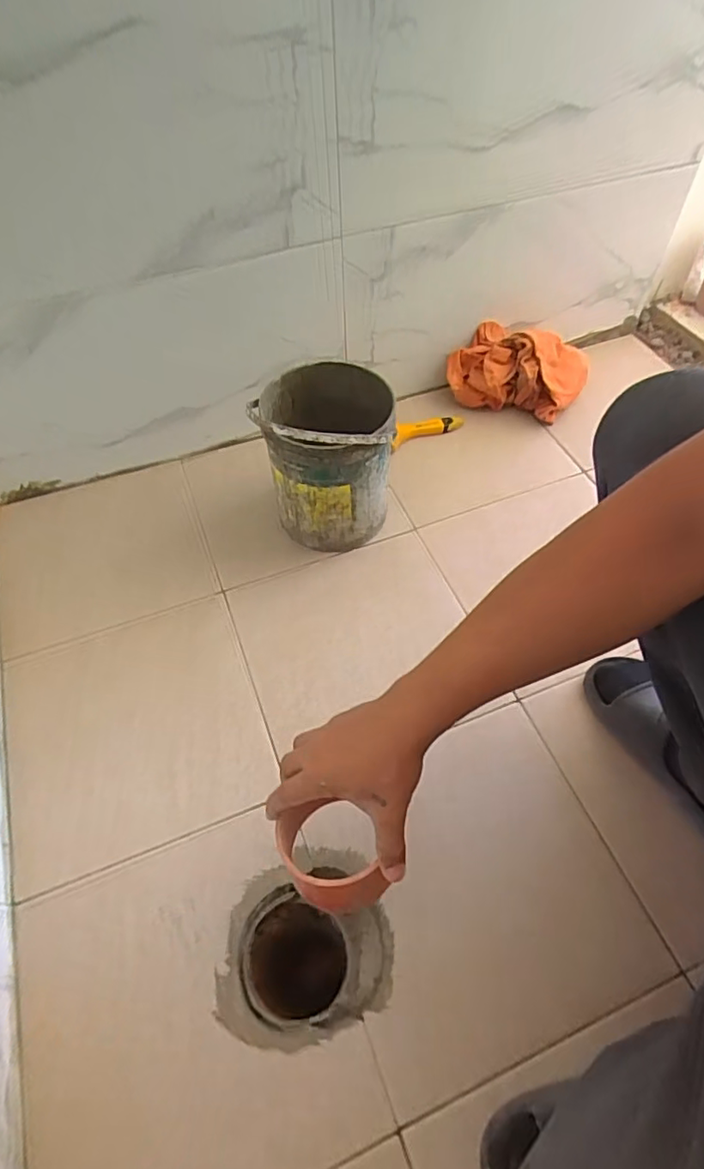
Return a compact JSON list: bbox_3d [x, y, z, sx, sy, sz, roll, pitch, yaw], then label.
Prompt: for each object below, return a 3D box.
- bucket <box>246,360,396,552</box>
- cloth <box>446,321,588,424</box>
[{"bbox_3d":[-0.034,-0.176,0.777,0.176,0.217,0.164,0,57,0],"label":"bucket"},{"bbox_3d":[0.285,-0.374,0.982,0.231,0.115,0.157,11,58,6],"label":"cloth"}]

